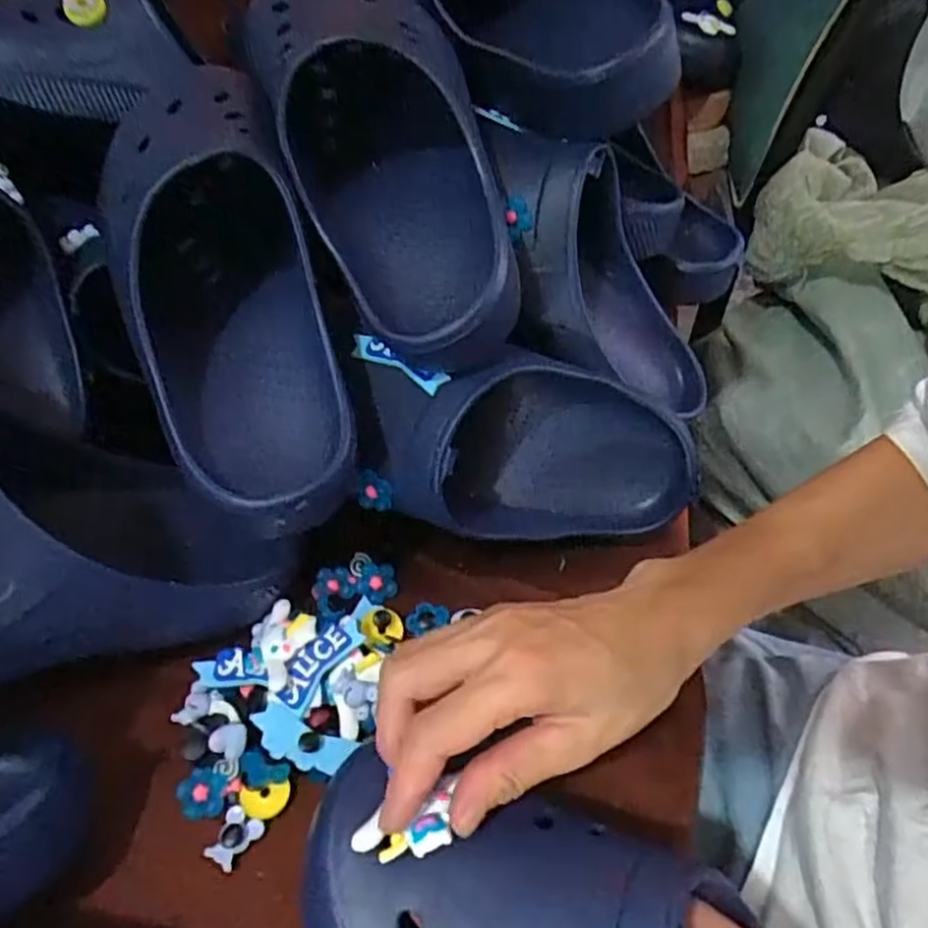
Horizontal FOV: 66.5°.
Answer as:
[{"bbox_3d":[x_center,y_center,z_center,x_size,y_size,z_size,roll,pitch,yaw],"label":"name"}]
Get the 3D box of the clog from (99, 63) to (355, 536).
[{"bbox_3d":[-0.111,-0.071,0.354,0.098,0.093,0.214,-17,72,-13],"label":"clog"}]

